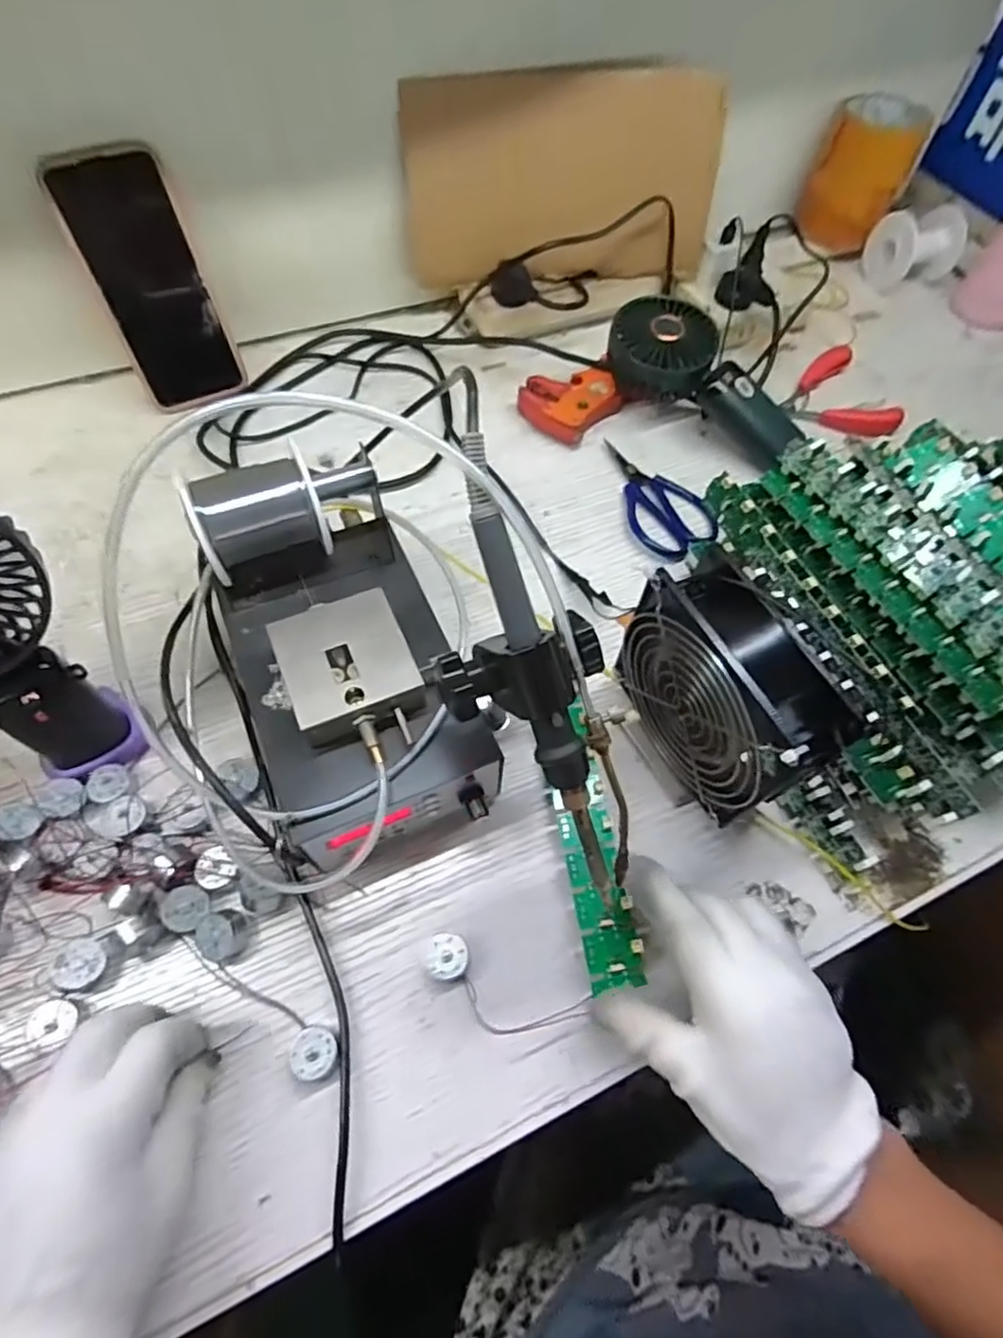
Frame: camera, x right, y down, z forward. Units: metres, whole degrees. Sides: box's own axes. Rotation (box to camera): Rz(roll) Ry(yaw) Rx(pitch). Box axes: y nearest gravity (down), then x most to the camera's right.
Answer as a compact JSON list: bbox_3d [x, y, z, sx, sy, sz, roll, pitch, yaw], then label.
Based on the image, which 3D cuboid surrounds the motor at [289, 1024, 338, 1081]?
[{"bbox_3d":[-0.092,0.191,0.316,0.022,0.014,0.023,1,62,-2],"label":"motor"}]

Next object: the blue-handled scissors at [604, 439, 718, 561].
[{"bbox_3d":[0.116,-0.138,0.516,0.067,0.011,0.122,-33,69,-18],"label":"blue-handled scissors"}]

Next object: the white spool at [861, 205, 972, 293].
[{"bbox_3d":[0.424,-0.434,0.658,0.068,0.064,0.064,-14,64,-10],"label":"white spool"}]

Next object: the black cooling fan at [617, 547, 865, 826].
[{"bbox_3d":[0.116,0.018,0.350,0.044,0.135,0.114,-25,66,-15],"label":"black cooling fan"}]

